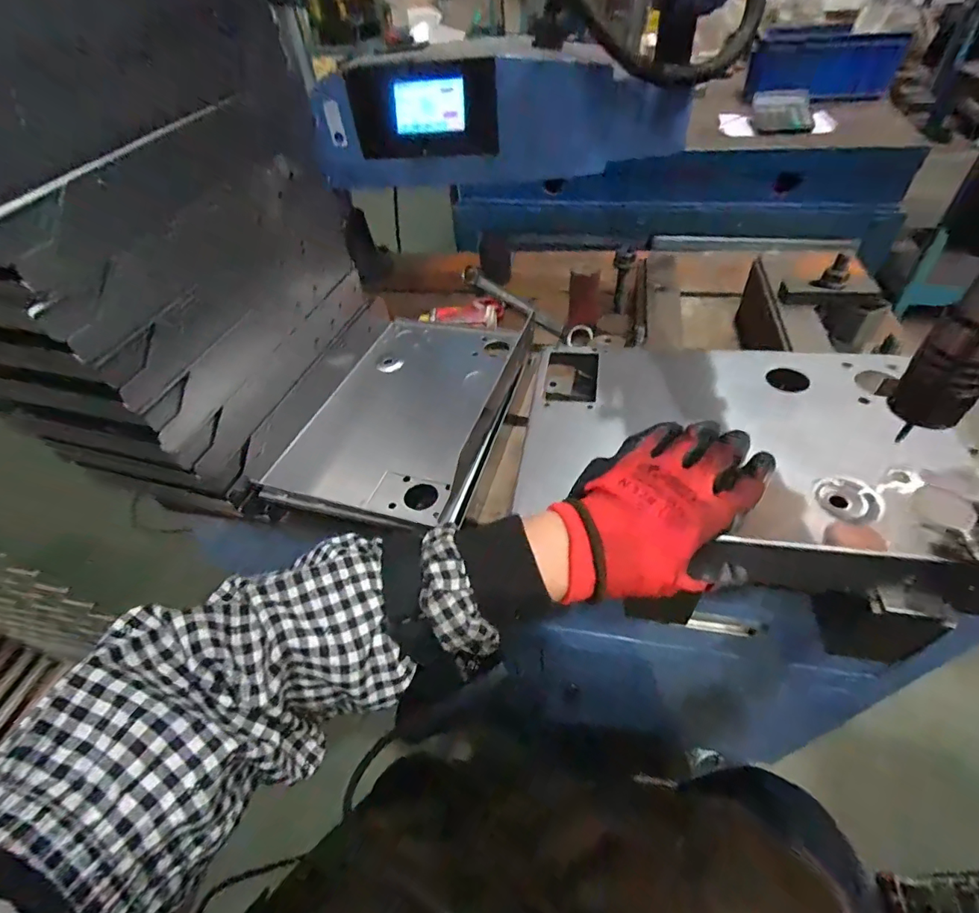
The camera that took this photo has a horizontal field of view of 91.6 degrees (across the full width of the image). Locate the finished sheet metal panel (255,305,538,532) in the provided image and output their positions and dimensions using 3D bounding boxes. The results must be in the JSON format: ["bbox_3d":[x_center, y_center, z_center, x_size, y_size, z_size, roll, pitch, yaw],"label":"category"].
[{"bbox_3d":[-0.082,-0.058,0.540,0.207,0.022,0.308,12,48,16],"label":"finished sheet metal panel"}]

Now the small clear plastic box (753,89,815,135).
[{"bbox_3d":[0.666,-0.790,1.083,0.120,0.015,0.138,4,73,10],"label":"small clear plastic box"}]

